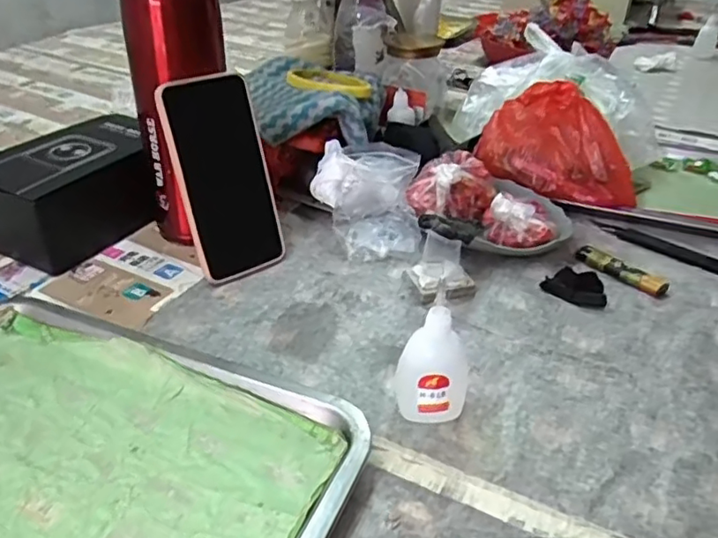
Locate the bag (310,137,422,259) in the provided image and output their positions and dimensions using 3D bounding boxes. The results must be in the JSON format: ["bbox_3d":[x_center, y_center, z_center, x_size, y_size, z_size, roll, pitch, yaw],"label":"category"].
[{"bbox_3d":[0.006,-0.069,0.576,0.097,0.070,0.104,1,34,-1],"label":"bag"}]

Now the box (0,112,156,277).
[{"bbox_3d":[-0.255,-0.073,0.562,0.101,0.079,0.162,19,37,23],"label":"box"}]

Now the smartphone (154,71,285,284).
[{"bbox_3d":[-0.112,-0.075,0.503,0.075,0.162,0.013,-22,20,-32],"label":"smartphone"}]

